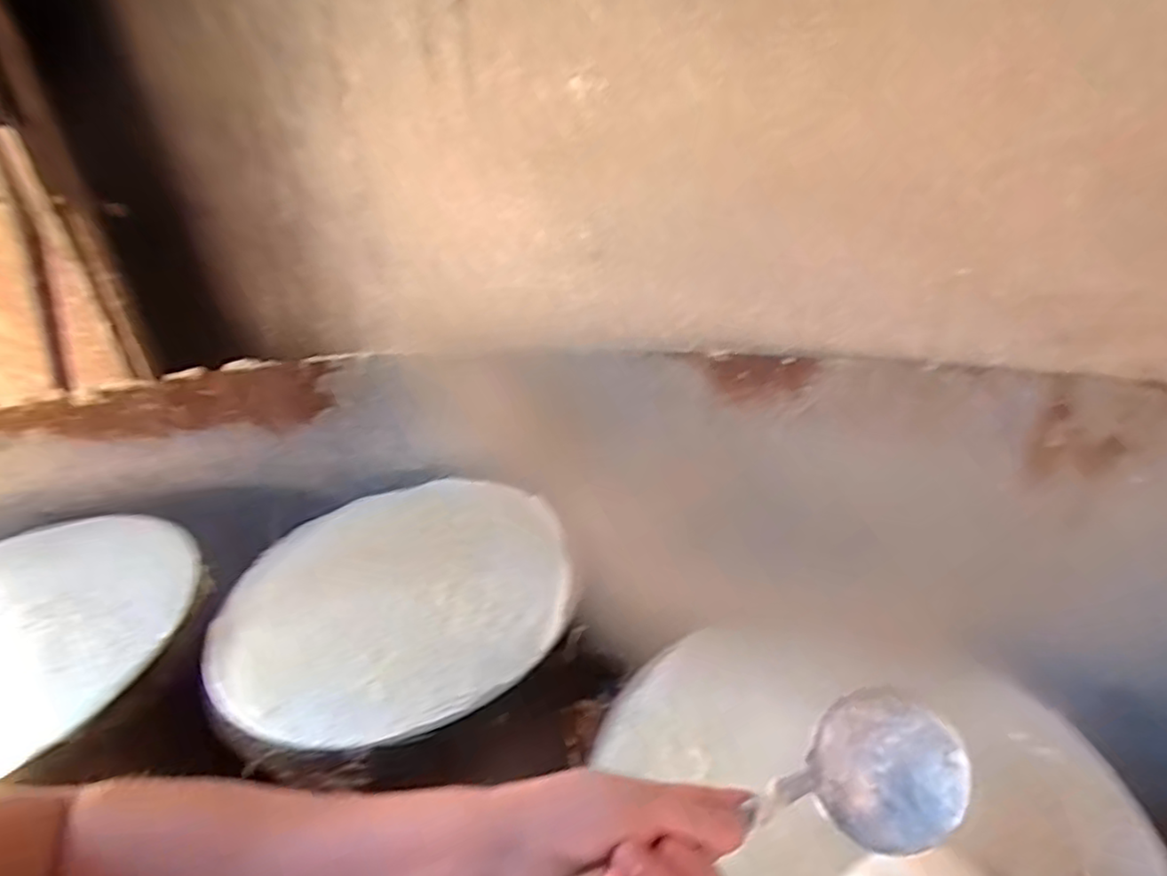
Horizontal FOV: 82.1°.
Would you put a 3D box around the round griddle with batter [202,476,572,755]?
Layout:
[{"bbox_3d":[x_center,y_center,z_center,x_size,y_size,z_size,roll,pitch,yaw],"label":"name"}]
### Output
[{"bbox_3d":[-0.191,0.153,0.681,0.338,0.029,0.344,-5,35,4],"label":"round griddle with batter"}]

